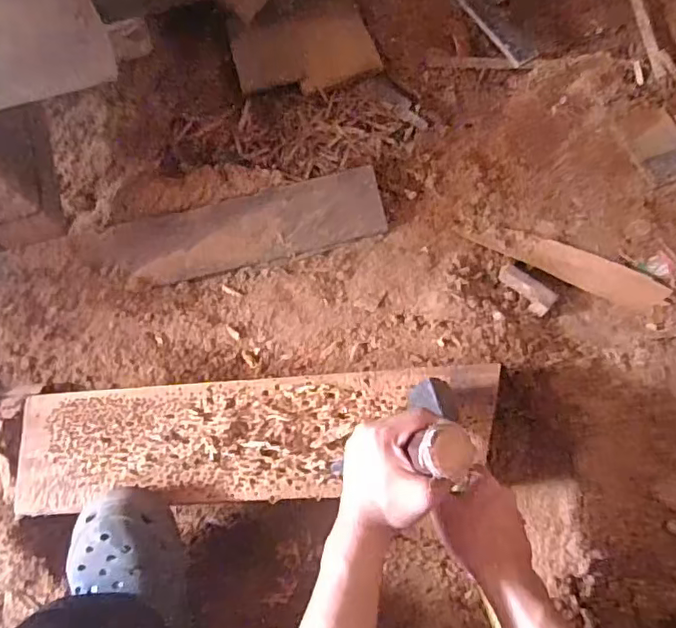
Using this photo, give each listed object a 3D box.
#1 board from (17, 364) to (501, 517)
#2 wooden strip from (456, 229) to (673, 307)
[{"bbox_3d":[-0.084,0.130,0.606,0.485,0.047,0.121,-4,75,1],"label":"board"},{"bbox_3d":[0.274,-0.061,0.694,0.241,0.011,0.043,24,77,8],"label":"wooden strip"}]

